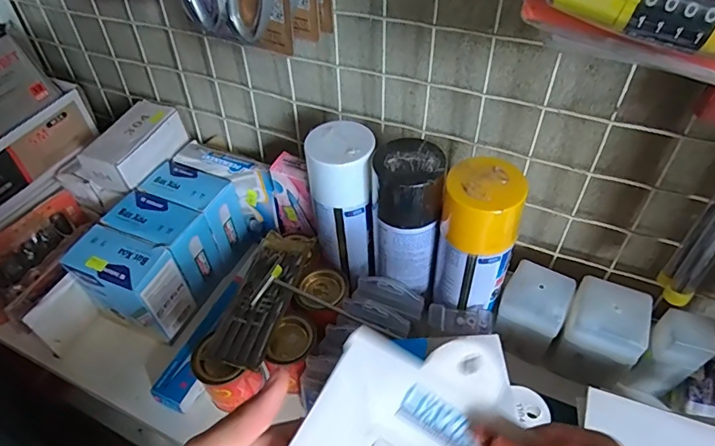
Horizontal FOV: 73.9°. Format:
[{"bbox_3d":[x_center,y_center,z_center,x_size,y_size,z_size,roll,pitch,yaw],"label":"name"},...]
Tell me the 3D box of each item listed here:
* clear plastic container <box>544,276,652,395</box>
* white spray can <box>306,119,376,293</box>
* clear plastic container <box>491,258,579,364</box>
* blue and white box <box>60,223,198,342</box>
[{"bbox_3d":[0.222,0.103,0.437,0.061,0.085,0.057,18,47,20],"label":"clear plastic container"},{"bbox_3d":[-0.016,-0.016,0.470,0.056,0.162,0.057,-11,44,-11],"label":"white spray can"},{"bbox_3d":[0.170,0.088,0.464,0.054,0.084,0.053,23,48,23],"label":"clear plastic container"},{"bbox_3d":[-0.236,0.065,0.498,0.095,0.102,0.063,16,46,18],"label":"blue and white box"}]

